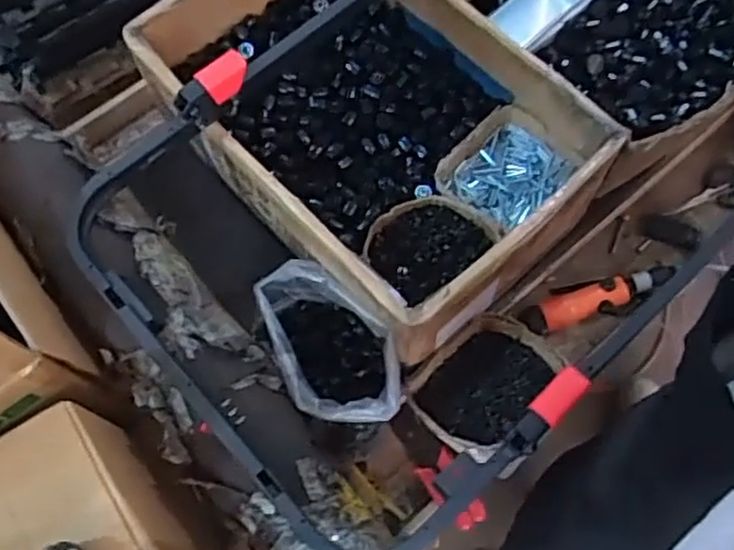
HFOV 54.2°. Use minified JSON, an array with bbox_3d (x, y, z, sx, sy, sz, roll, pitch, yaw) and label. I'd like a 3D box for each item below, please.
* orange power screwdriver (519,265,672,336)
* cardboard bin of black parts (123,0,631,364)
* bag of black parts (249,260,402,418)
[{"bbox_3d":[0.298,0.031,0.935,0.210,0.042,0.052,-14,68,-4],"label":"orange power screwdriver"},{"bbox_3d":[-0.001,-0.197,0.897,0.350,0.137,0.528,-41,72,-14],"label":"cardboard bin of black parts"},{"bbox_3d":[-0.037,0.083,0.810,0.124,0.119,0.194,-20,68,-7],"label":"bag of black parts"}]

